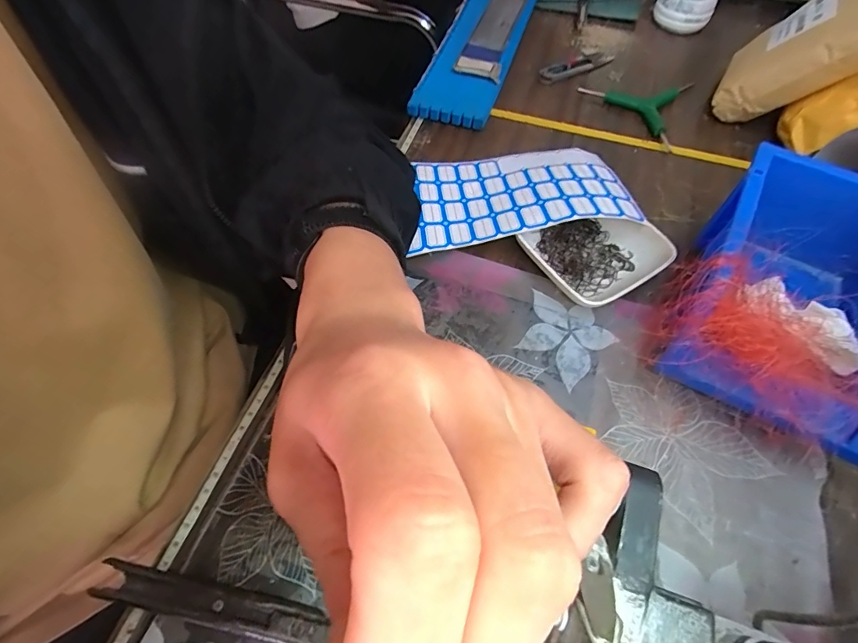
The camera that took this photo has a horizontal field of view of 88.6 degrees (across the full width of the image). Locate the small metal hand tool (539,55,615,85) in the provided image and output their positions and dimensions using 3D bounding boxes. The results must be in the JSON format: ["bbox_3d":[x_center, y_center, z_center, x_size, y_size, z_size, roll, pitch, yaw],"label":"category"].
[{"bbox_3d":[0.165,-0.290,0.497,0.099,0.010,0.026,-30,64,-17],"label":"small metal hand tool"}]

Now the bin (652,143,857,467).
[{"bbox_3d":[0.236,-0.018,0.293,0.132,0.081,0.190,28,63,15],"label":"bin"}]

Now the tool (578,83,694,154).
[{"bbox_3d":[0.209,-0.228,0.458,0.104,0.017,0.091,22,61,13],"label":"tool"}]

